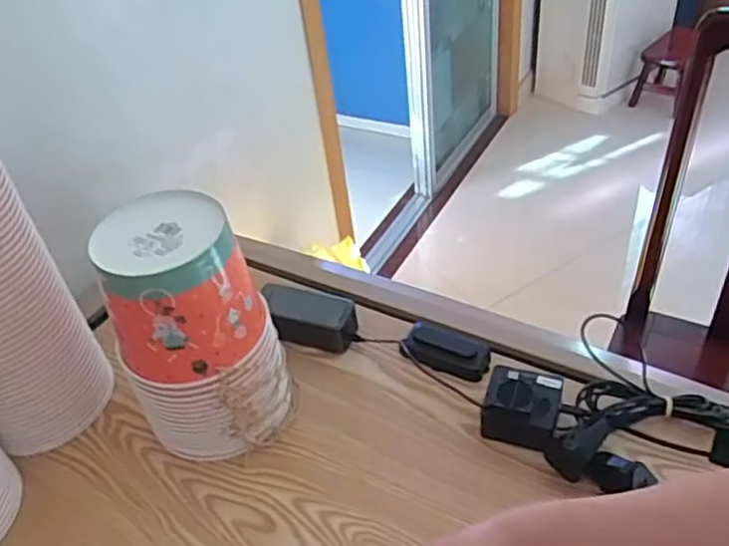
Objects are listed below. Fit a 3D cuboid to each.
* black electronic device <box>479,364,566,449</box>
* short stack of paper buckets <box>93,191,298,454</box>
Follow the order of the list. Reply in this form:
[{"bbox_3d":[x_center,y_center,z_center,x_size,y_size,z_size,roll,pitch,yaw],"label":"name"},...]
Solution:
[{"bbox_3d":[0.168,0.147,0.734,0.076,0.061,0.069,11,44,18],"label":"black electronic device"},{"bbox_3d":[-0.171,0.064,0.717,0.150,0.260,0.140,-17,43,-12],"label":"short stack of paper buckets"}]

